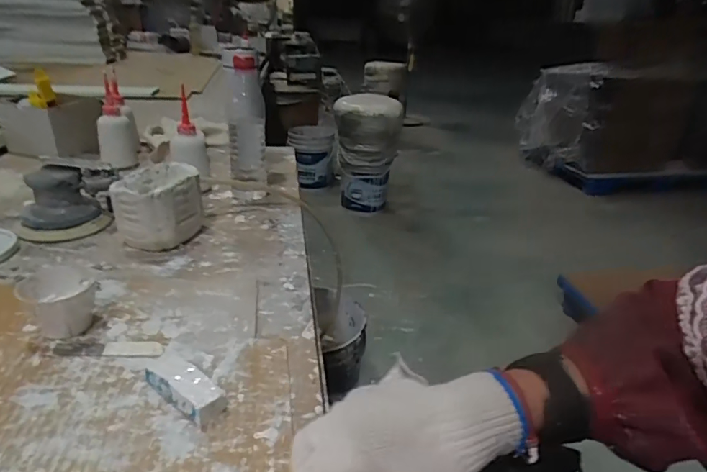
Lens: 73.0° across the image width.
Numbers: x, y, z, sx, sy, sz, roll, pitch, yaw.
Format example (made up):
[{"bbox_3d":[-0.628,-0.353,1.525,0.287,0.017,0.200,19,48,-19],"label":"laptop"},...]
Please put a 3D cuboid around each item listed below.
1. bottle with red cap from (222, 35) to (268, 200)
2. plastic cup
[{"bbox_3d":[-0.167,-0.167,0.747,0.059,0.226,0.049,-3,26,-12],"label":"bottle with red cap"},{"bbox_3d":[-0.275,0.063,0.450,0.056,0.050,0.070,-10,28,-25],"label":"plastic cup"}]

